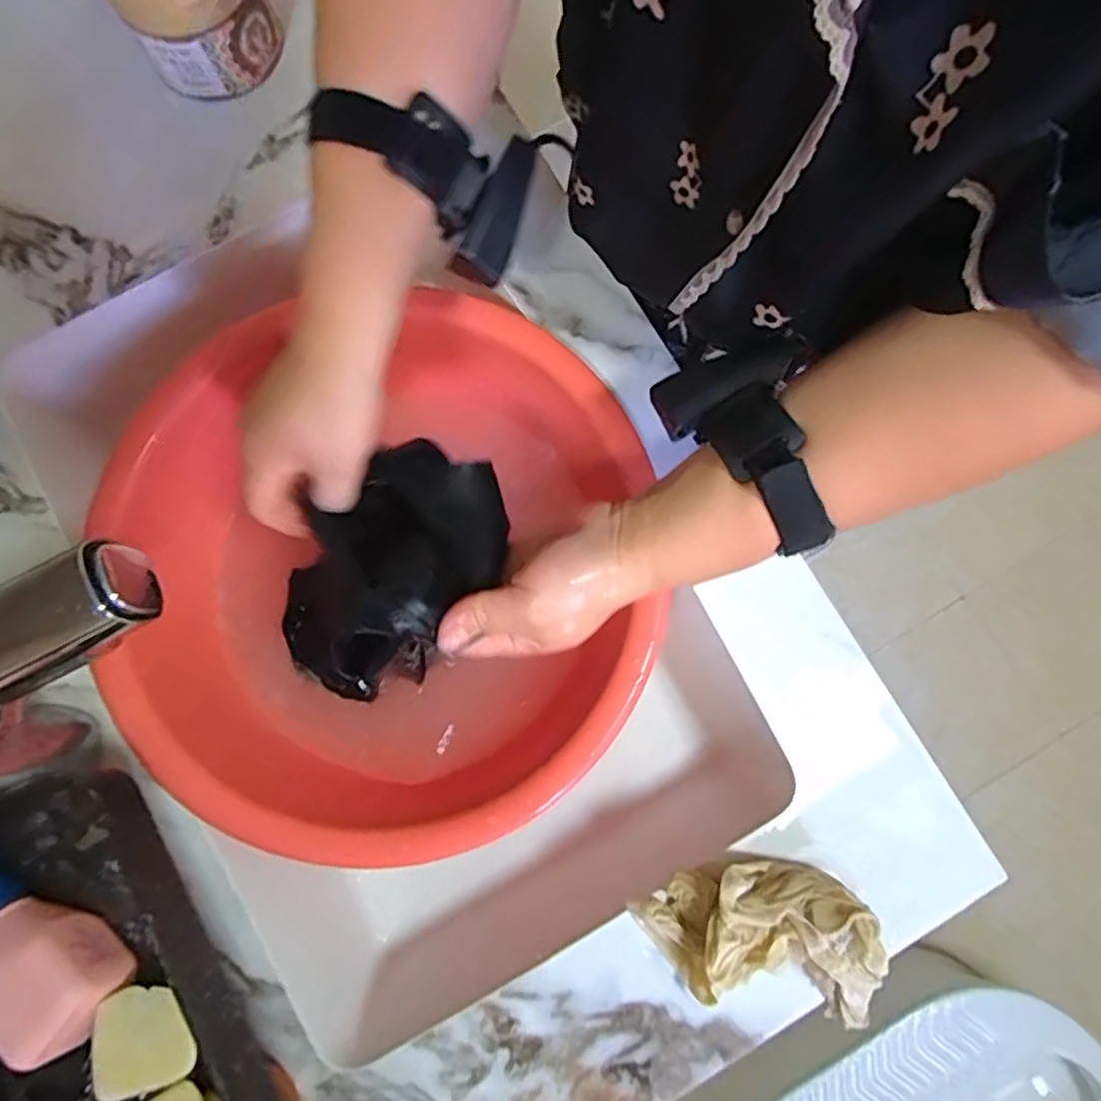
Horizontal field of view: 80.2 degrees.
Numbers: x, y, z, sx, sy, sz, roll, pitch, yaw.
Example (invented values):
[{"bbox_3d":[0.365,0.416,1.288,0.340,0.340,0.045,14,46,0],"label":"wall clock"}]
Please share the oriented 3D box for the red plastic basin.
[{"bbox_3d":[-0.109,0.016,0.446,0.320,0.087,0.339,0,81,0],"label":"red plastic basin"}]

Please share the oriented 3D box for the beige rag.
[{"bbox_3d":[0.111,0.207,0.350,0.121,0.046,0.072,9,80,1],"label":"beige rag"}]

